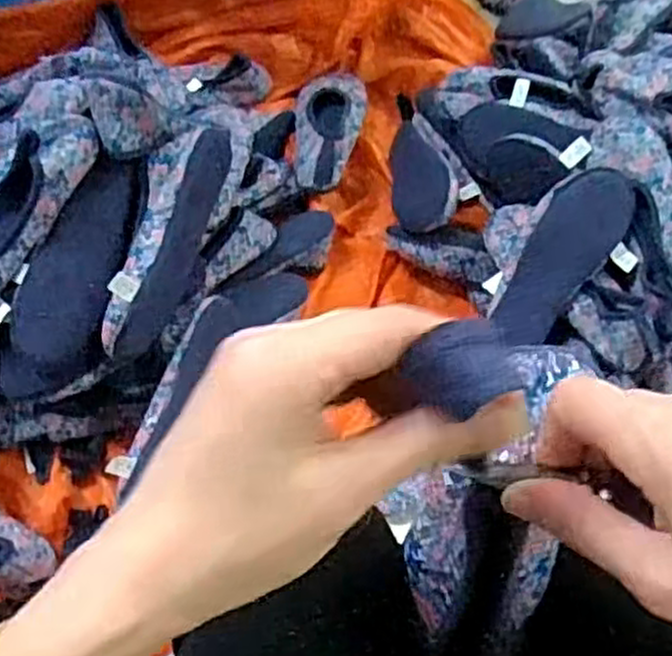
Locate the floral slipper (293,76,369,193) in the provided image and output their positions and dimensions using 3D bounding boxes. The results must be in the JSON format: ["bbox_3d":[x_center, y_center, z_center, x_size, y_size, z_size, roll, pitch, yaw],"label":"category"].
[{"bbox_3d":[-0.008,-0.300,1.148,0.102,0.083,0.257,3,58,-1],"label":"floral slipper"}]

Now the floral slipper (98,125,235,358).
[{"bbox_3d":[-0.186,-0.096,0.848,0.065,0.111,0.270,16,78,7],"label":"floral slipper"}]

